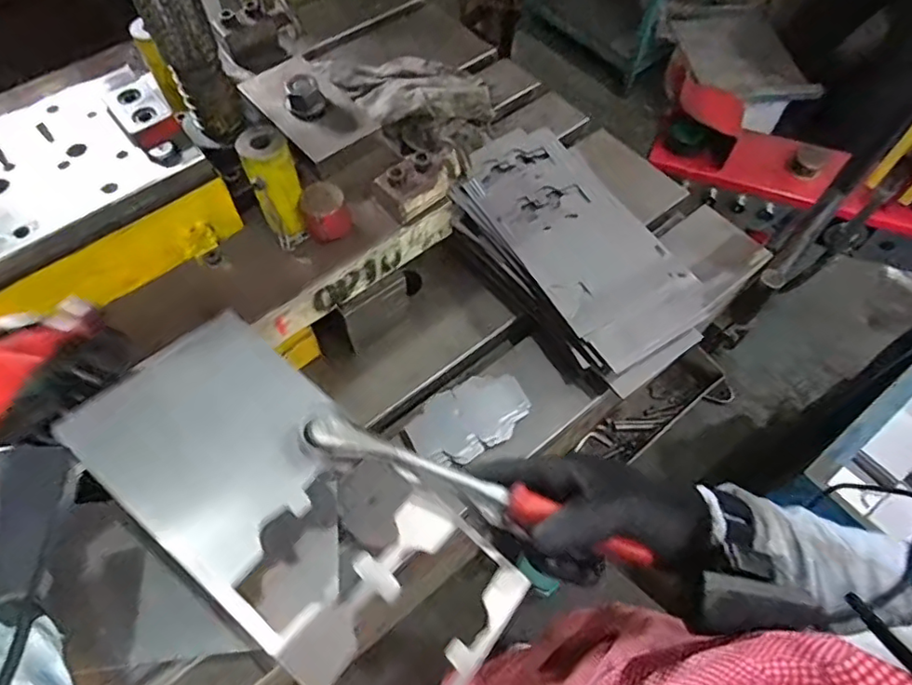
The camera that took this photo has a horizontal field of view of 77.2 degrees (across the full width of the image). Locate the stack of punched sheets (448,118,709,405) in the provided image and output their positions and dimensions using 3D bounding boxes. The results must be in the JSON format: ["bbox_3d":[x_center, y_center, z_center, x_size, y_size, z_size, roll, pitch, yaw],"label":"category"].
[{"bbox_3d":[0.128,-0.109,0.633,0.168,0.040,0.329,-32,65,-16],"label":"stack of punched sheets"}]

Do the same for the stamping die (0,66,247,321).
[{"bbox_3d":[-0.327,-0.116,0.483,0.228,0.088,0.186,-33,65,-17],"label":"stamping die"}]

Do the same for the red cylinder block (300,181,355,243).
[{"bbox_3d":[-0.117,-0.119,0.518,0.040,0.034,0.042,-18,62,-9],"label":"red cylinder block"}]

